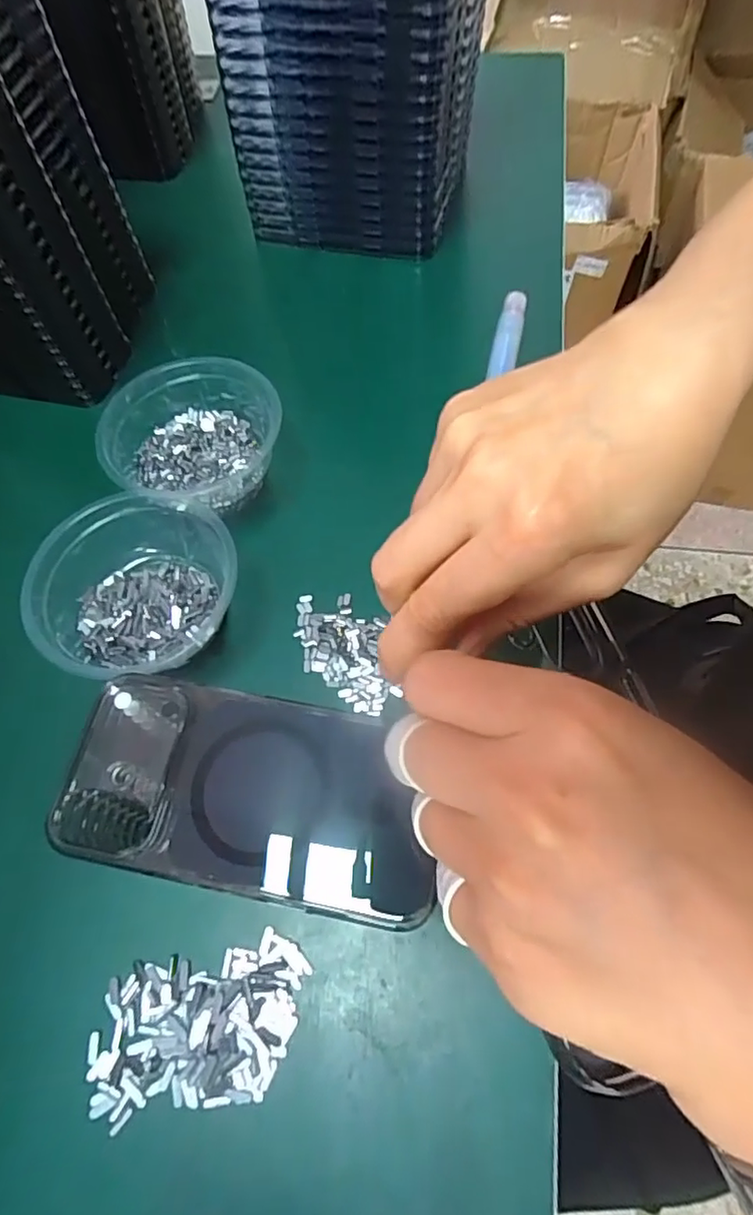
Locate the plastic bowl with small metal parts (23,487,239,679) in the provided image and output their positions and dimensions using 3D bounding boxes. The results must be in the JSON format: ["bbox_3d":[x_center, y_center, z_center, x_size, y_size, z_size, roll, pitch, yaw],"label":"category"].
[{"bbox_3d":[-0.135,-0.011,0.332,0.091,0.055,0.100,-1,63,2],"label":"plastic bowl with small metal parts"}]

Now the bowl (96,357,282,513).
[{"bbox_3d":[-0.119,-0.106,0.378,0.117,0.047,0.099,-28,65,-11],"label":"bowl"}]

